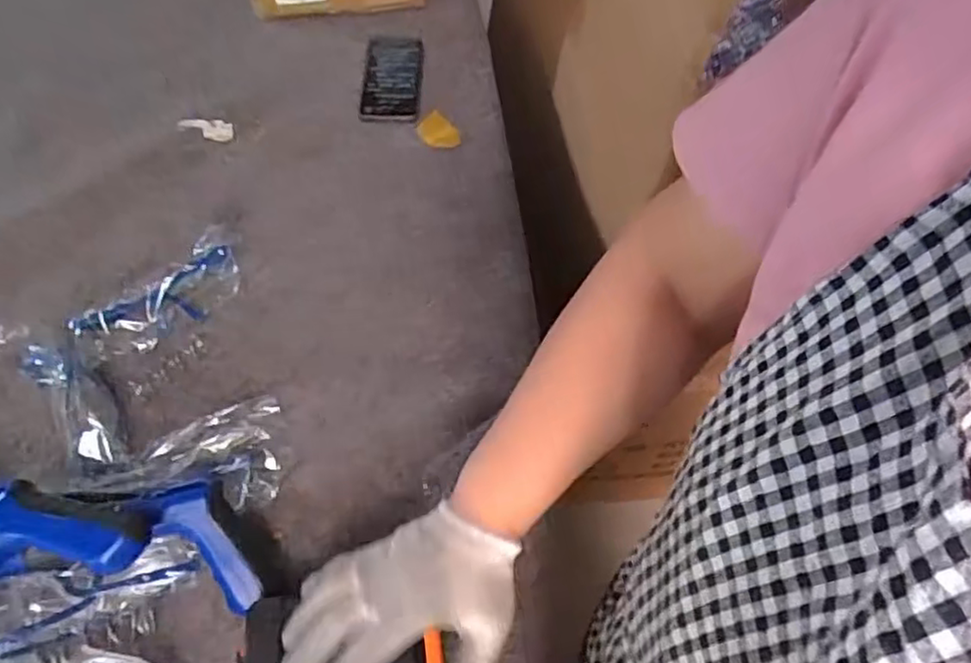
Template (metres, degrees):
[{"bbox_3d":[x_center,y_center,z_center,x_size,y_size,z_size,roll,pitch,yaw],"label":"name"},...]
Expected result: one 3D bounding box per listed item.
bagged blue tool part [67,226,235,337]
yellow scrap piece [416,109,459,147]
[{"bbox_3d":[-0.313,-0.039,0.677,0.065,0.044,0.176,33,59,18],"label":"bagged blue tool part"},{"bbox_3d":[-0.059,-0.255,0.862,0.040,0.010,0.063,-32,62,-23],"label":"yellow scrap piece"}]

